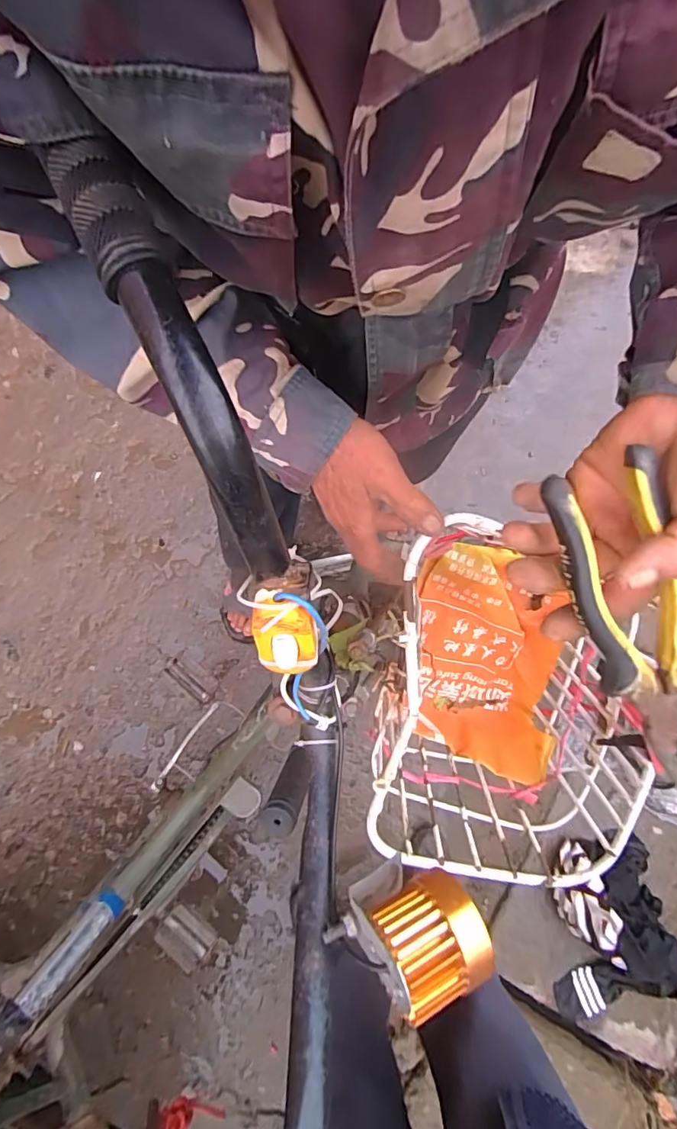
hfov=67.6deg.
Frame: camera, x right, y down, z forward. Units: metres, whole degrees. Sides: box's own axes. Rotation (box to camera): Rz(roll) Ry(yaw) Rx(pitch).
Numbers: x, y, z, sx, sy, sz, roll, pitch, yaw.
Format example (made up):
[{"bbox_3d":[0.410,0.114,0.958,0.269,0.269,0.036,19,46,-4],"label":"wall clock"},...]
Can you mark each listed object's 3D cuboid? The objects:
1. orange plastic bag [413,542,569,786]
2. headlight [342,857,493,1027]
[{"bbox_3d":[0.190,0.112,0.603,0.149,0.115,0.265,-13,108,-3],"label":"orange plastic bag"},{"bbox_3d":[0.040,0.189,0.262,0.054,0.051,0.065,-25,48,-21],"label":"headlight"}]

